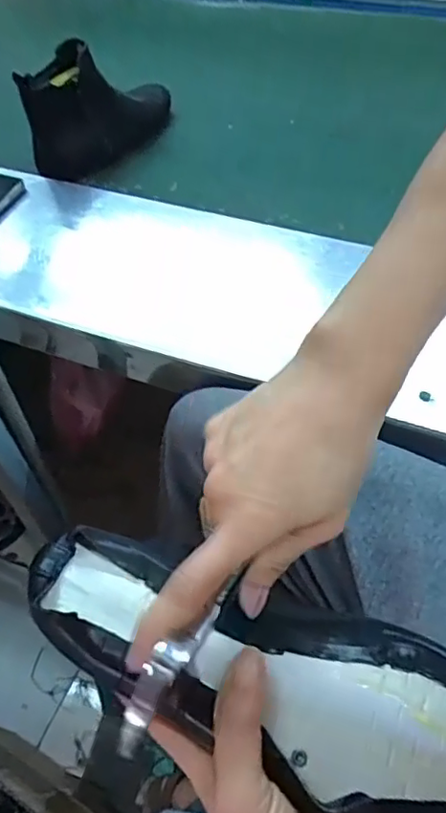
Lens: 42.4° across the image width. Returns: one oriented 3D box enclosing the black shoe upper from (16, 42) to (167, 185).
[{"bbox_3d":[-0.161,-0.424,0.805,0.080,0.149,0.258,27,59,21],"label":"black shoe upper"}]

